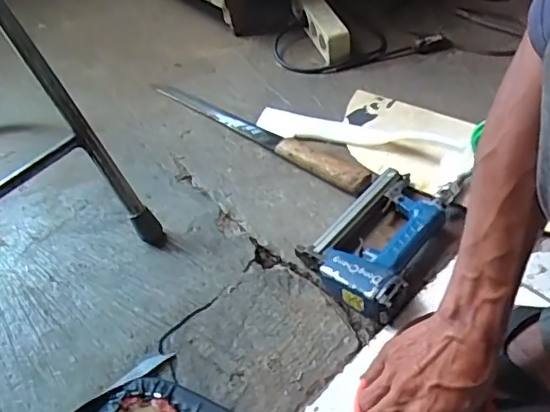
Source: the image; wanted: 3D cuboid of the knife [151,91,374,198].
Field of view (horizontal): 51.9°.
[{"bbox_3d":[-0.022,-0.119,0.851,0.391,0.024,0.060,29,57,28],"label":"knife"}]

